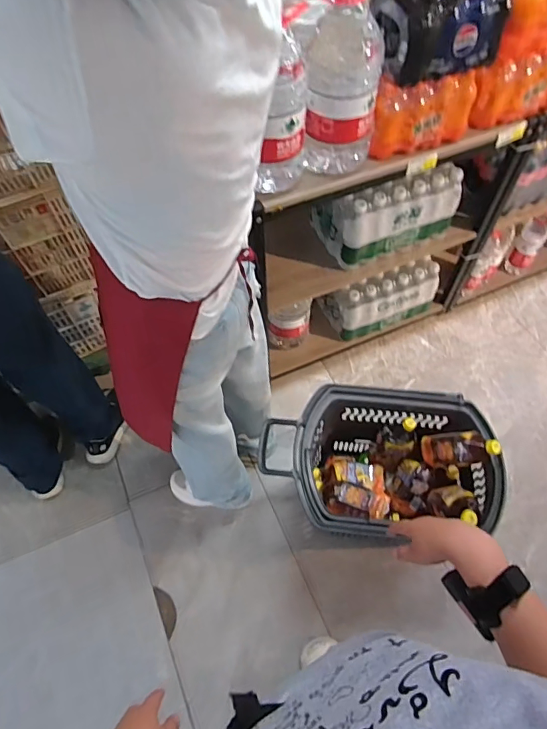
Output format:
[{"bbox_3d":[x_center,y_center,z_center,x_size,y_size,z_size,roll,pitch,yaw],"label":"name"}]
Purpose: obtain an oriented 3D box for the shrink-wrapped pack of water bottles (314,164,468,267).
[{"bbox_3d":[0.345,-0.484,1.410,0.386,0.230,0.207,-20,60,-11],"label":"shrink-wrapped pack of water bottles"}]

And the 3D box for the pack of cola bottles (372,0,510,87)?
[{"bbox_3d":[0.341,-0.722,0.964,0.254,0.155,0.158,-21,60,-11],"label":"pack of cola bottles"}]

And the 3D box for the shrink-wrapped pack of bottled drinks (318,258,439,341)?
[{"bbox_3d":[0.396,-0.283,1.692,0.387,0.247,0.200,-21,64,-9],"label":"shrink-wrapped pack of bottled drinks"}]

